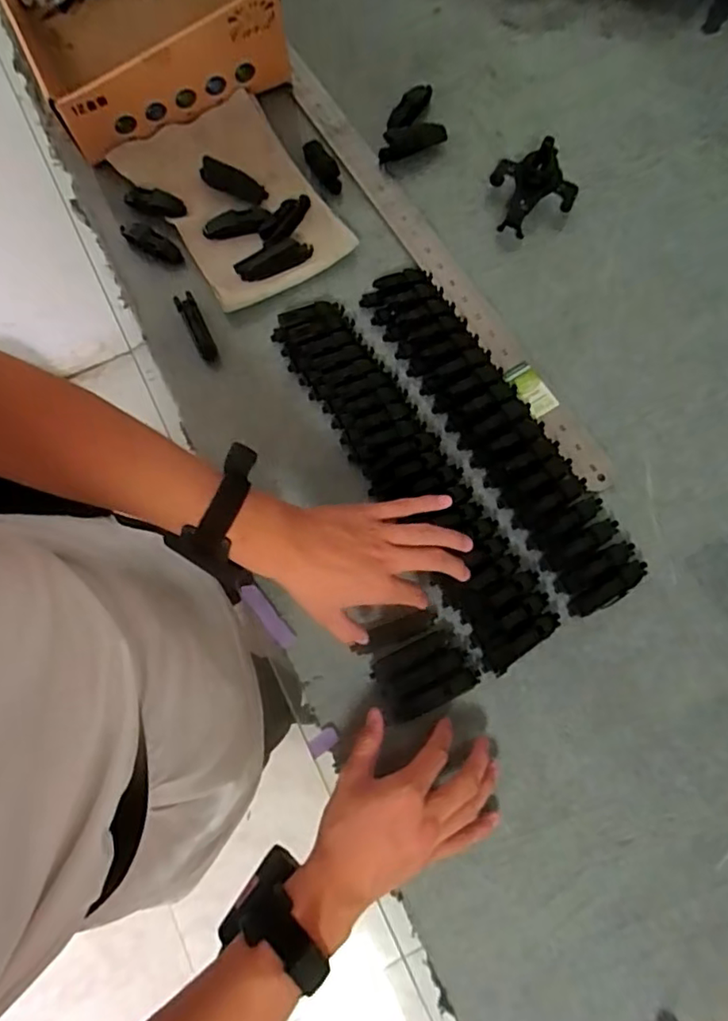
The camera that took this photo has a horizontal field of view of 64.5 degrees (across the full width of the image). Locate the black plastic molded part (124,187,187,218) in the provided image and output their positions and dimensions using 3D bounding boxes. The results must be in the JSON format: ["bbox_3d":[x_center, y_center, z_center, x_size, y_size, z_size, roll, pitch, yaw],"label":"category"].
[{"bbox_3d":[-0.241,-0.355,0.663,0.074,0.014,0.030,18,74,6],"label":"black plastic molded part"}]

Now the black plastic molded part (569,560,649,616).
[{"bbox_3d":[0.225,0.070,0.525,0.082,0.030,0.024,-33,76,-9],"label":"black plastic molded part"}]

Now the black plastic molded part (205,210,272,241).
[{"bbox_3d":[-0.142,-0.323,0.652,0.078,0.014,0.028,-16,74,-5],"label":"black plastic molded part"}]

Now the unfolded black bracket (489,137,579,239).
[{"bbox_3d":[0.185,-0.354,0.637,0.096,0.056,0.092,21,74,6],"label":"unfolded black bracket"}]

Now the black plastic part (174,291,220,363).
[{"bbox_3d":[-0.181,-0.198,0.625,0.020,0.010,0.083,-25,87,-7],"label":"black plastic part"}]

